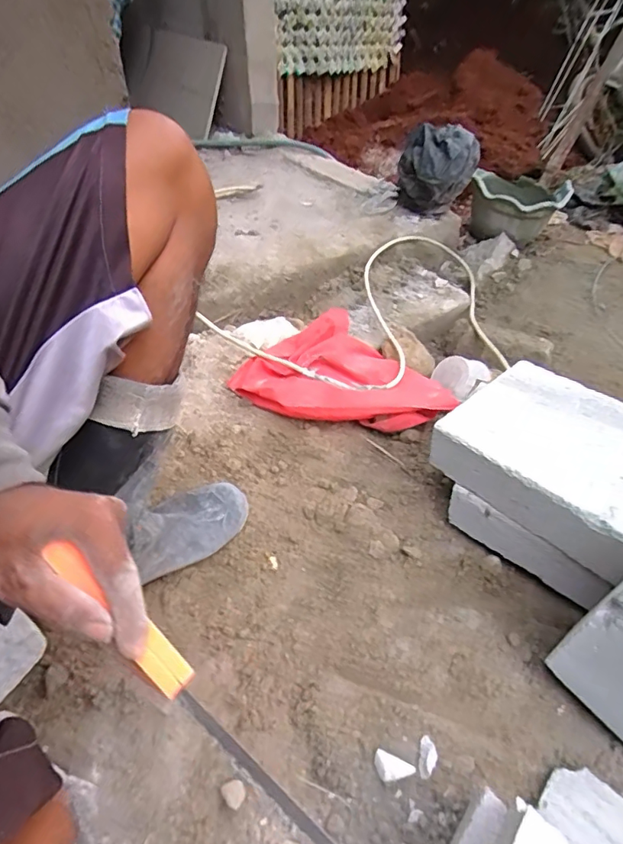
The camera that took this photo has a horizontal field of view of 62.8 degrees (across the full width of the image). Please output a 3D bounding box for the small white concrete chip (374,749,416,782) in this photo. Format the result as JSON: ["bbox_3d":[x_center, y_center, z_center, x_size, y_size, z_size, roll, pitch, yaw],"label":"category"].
[{"bbox_3d":[0.076,0.325,0.477,0.037,0.007,0.022,17,45,12],"label":"small white concrete chip"}]

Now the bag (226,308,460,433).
[{"bbox_3d":[0.049,-0.095,0.875,0.354,0.078,0.248,6,43,0],"label":"bag"}]

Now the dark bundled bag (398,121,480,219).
[{"bbox_3d":[0.303,-0.603,1.226,0.181,0.180,0.181,8,45,8],"label":"dark bundled bag"}]

